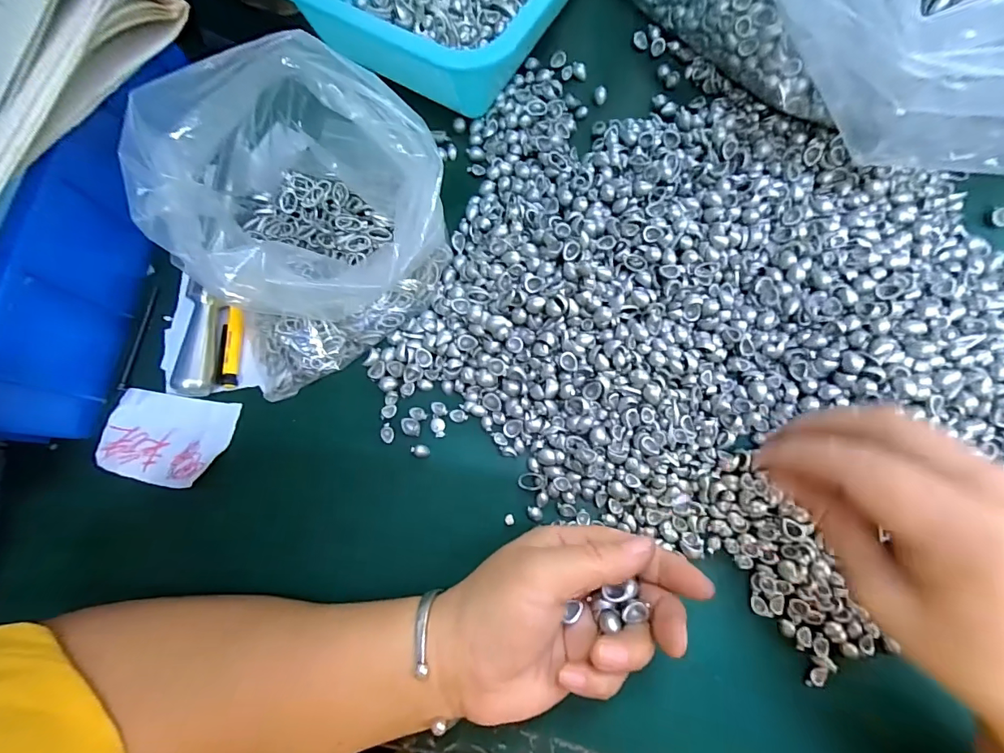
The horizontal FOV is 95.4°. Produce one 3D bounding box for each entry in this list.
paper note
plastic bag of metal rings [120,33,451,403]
[{"bbox_3d":[-0.205,0.037,0.276,0.075,0.008,0.052,7,76,4],"label":"paper note"},{"bbox_3d":[-0.107,-0.099,0.260,0.150,0.090,0.169,-20,76,-2],"label":"plastic bag of metal rings"}]

